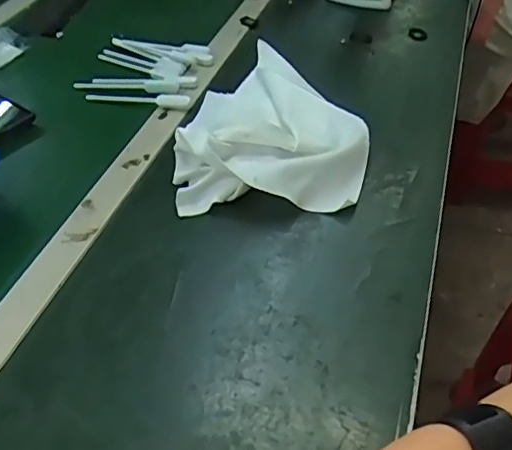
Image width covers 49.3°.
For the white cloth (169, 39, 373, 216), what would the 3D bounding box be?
[{"bbox_3d":[0.020,-0.126,0.614,0.191,0.046,0.295,0,43,4],"label":"white cloth"}]

